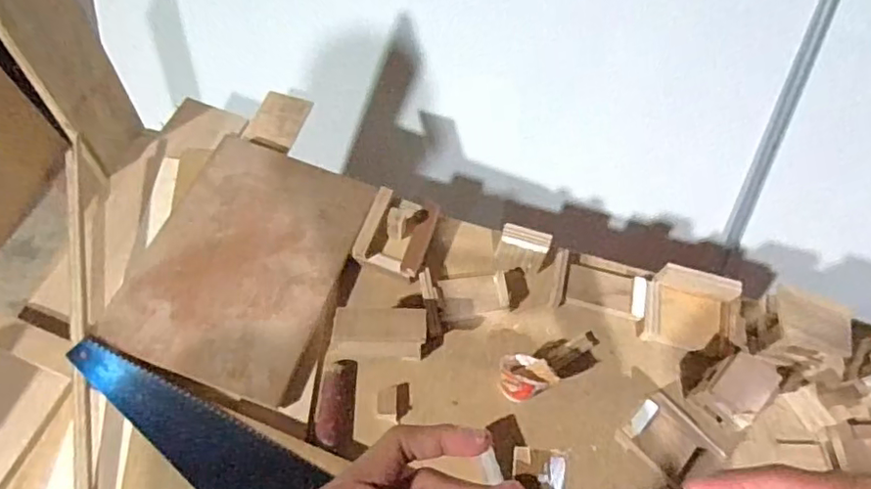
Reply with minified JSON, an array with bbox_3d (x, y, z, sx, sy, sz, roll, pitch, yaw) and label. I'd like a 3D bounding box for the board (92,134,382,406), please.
[{"bbox_3d":[-0.235,0.016,0.735,0.232,0.015,0.316,22,62,0],"label":"board"}]

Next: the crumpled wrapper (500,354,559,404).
[{"bbox_3d":[0.104,0.157,0.678,0.062,0.080,0.043,36,67,15],"label":"crumpled wrapper"}]

